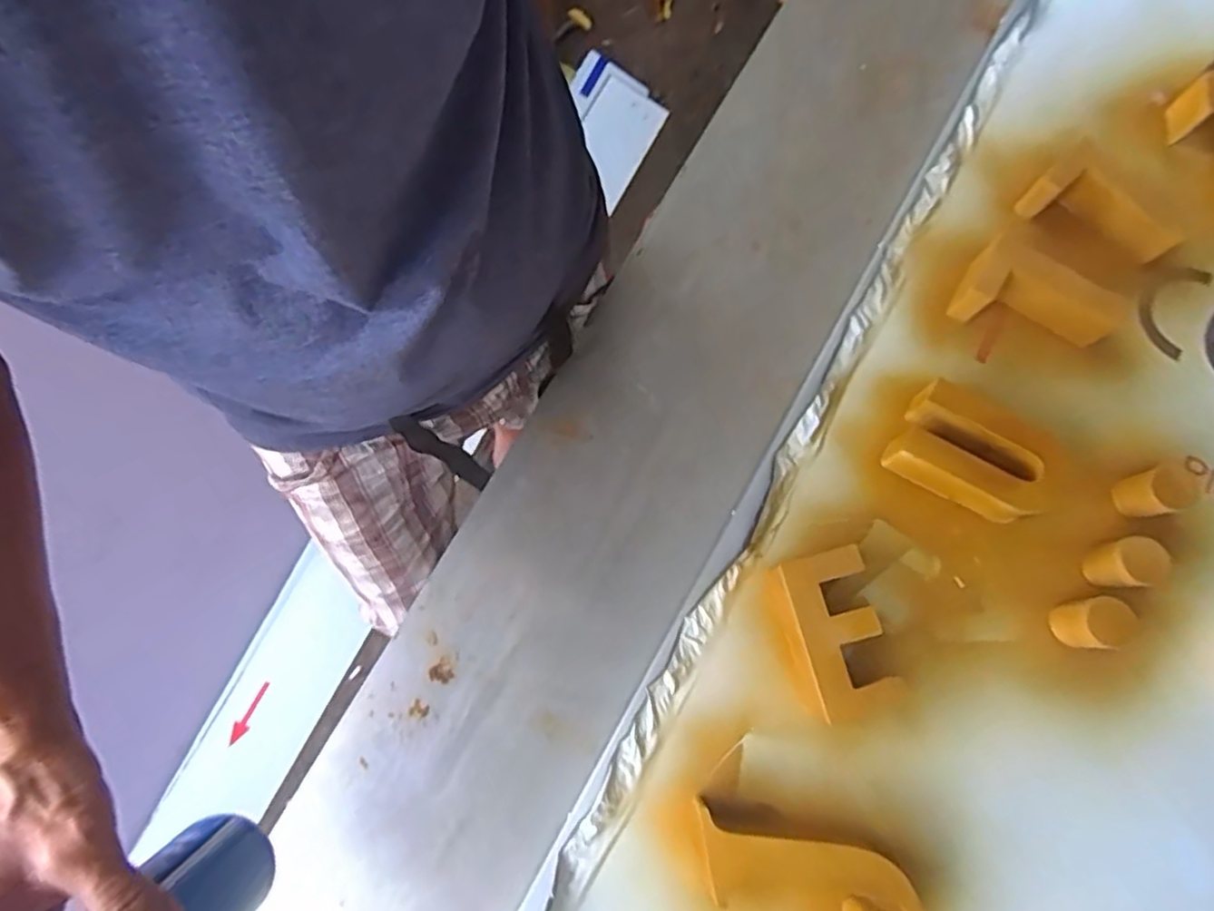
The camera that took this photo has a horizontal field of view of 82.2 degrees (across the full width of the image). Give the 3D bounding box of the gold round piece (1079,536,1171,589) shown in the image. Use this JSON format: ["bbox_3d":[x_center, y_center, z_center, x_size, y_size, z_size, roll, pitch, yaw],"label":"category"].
[{"bbox_3d":[0.366,0.078,0.498,0.030,0.052,0.033,0,76,0],"label":"gold round piece"}]

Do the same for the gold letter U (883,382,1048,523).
[{"bbox_3d":[0.271,0.001,0.520,0.111,0.049,0.065,31,78,7],"label":"gold letter U"}]

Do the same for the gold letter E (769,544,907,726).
[{"bbox_3d":[0.156,0.123,0.490,0.068,0.046,0.111,-17,77,-4],"label":"gold letter E"}]

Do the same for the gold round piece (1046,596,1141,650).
[{"bbox_3d":[0.342,0.117,0.490,0.033,0.049,0.033,0,76,0],"label":"gold round piece"}]

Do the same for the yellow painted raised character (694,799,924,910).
[{"bbox_3d":[0.121,0.271,0.451,0.148,0.043,0.057,15,77,3],"label":"yellow painted raised character"}]

